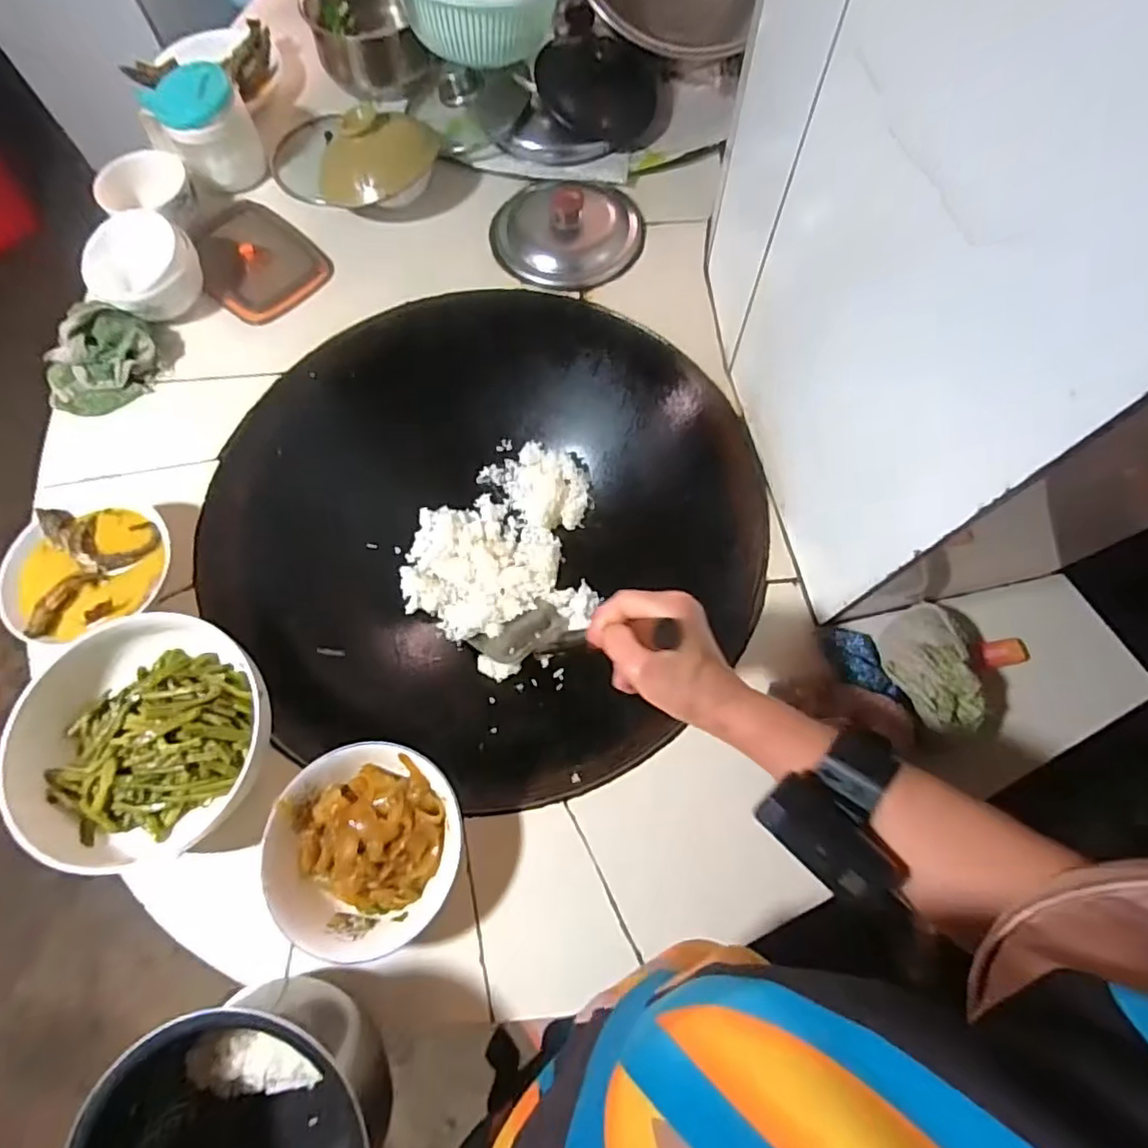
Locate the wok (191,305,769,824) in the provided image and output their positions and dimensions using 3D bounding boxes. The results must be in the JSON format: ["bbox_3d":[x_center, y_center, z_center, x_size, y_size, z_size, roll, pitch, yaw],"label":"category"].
[{"bbox_3d":[-0.087,-0.055,0.706,0.576,0.159,0.530,-1,70,1],"label":"wok"}]

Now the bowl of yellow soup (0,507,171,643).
[{"bbox_3d":[-0.458,0.001,0.580,0.148,0.053,0.128,-10,70,-2],"label":"bowl of yellow soup"}]

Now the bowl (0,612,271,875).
[{"bbox_3d":[-0.358,0.141,0.513,0.209,0.061,0.190,-1,70,1],"label":"bowl"}]

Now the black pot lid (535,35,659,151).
[{"bbox_3d":[0.029,-0.594,0.748,0.152,0.095,0.023,2,41,-17],"label":"black pot lid"}]

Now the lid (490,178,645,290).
[{"bbox_3d":[-0.010,-0.431,0.742,0.184,0.044,0.158,13,71,6],"label":"lid"}]

